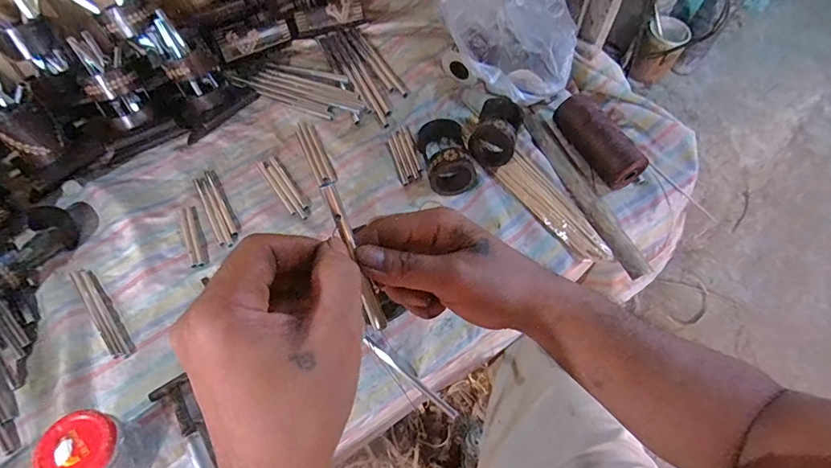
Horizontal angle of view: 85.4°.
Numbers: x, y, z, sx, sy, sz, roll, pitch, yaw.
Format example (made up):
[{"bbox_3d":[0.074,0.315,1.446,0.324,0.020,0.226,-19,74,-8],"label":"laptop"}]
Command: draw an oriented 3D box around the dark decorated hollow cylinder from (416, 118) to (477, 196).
[{"bbox_3d":[0.047,-0.122,0.678,0.072,0.059,0.130,-10,57,-6],"label":"dark decorated hollow cylinder"}]

